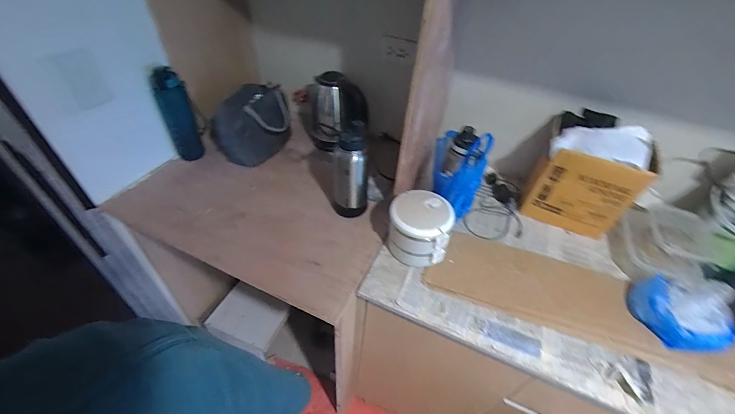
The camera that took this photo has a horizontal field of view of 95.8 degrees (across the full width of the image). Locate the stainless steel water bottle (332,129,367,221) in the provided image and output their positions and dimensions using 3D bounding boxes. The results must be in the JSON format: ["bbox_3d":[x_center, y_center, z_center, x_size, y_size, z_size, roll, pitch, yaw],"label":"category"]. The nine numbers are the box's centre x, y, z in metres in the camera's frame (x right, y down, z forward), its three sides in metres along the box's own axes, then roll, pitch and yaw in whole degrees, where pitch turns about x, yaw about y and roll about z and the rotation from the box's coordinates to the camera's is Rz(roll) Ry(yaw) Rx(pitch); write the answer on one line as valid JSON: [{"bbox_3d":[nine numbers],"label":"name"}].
[{"bbox_3d":[-0.041,-0.075,0.811,0.083,0.242,0.079,2,46,-3],"label":"stainless steel water bottle"}]

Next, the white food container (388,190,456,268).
[{"bbox_3d":[0.118,0.054,0.774,0.136,0.131,0.128,5,46,0],"label":"white food container"}]

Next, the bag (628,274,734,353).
[{"bbox_3d":[0.657,0.211,0.683,0.157,0.089,0.165,-11,48,-15],"label":"bag"}]

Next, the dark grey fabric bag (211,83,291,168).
[{"bbox_3d":[-0.322,-0.236,0.952,0.218,0.164,0.157,-20,51,-23],"label":"dark grey fabric bag"}]

